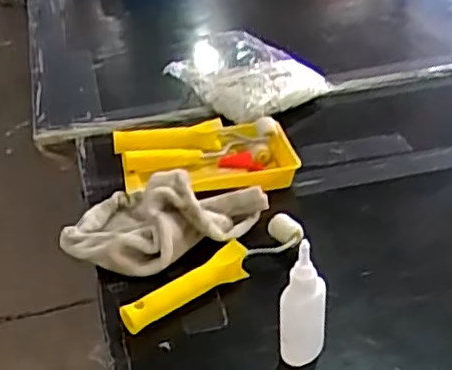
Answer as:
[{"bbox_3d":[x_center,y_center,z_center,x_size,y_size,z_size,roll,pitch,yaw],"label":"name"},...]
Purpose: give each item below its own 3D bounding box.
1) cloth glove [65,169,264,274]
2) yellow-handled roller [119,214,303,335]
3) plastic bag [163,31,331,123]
[{"bbox_3d":[-0.065,0.037,0.695,0.195,0.069,0.107,4,33,13],"label":"cloth glove"},{"bbox_3d":[-0.009,0.084,0.654,0.197,0.037,0.028,-25,37,-28],"label":"yellow-handled roller"},{"bbox_3d":[0.014,-0.153,0.943,0.123,0.104,0.201,-31,41,-35],"label":"plastic bag"}]

